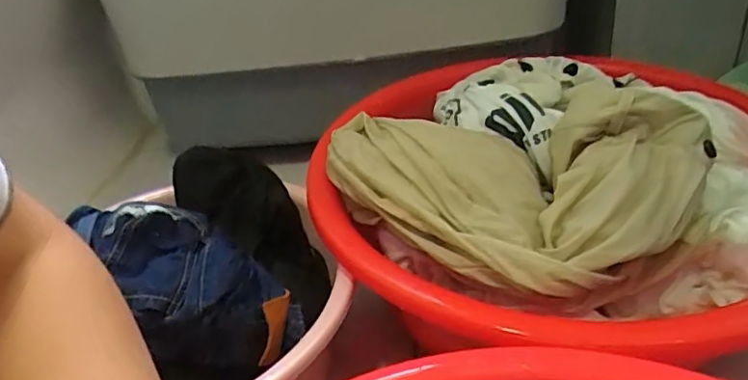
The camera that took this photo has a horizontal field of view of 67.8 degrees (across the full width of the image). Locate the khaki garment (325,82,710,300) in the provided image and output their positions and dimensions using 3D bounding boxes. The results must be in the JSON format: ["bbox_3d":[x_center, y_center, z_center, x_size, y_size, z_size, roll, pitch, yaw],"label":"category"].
[{"bbox_3d":[0.120,-0.036,0.518,0.242,0.089,0.311,-33,40,-32],"label":"khaki garment"}]

